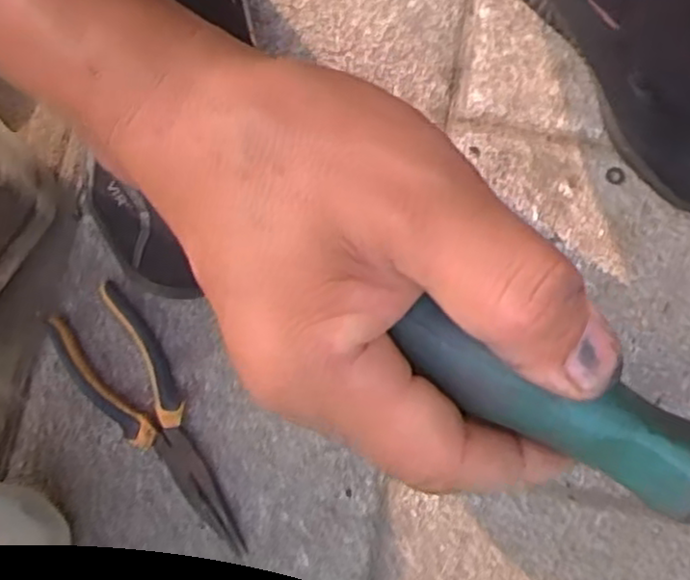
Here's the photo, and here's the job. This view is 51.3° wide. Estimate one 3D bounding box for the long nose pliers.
[{"bbox_3d":[-0.123,0.087,0.474,0.055,0.022,0.189,-35,82,-7],"label":"long nose pliers"}]

